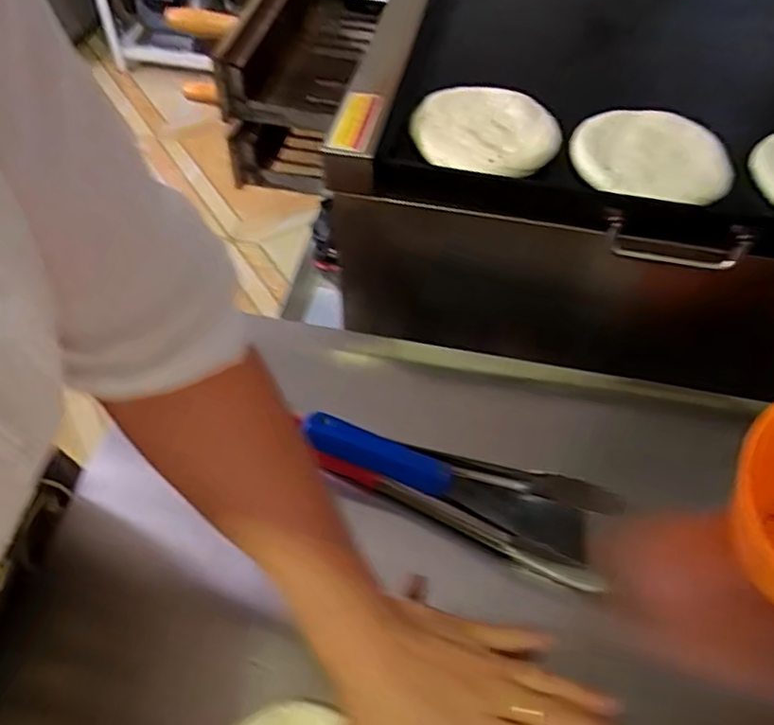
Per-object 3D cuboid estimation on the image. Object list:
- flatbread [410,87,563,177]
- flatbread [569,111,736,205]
[{"bbox_3d":[0.091,-0.220,0.583,0.131,0.014,0.131,5,54,0],"label":"flatbread"},{"bbox_3d":[0.237,-0.192,0.565,0.133,0.021,0.133,9,54,3],"label":"flatbread"}]

